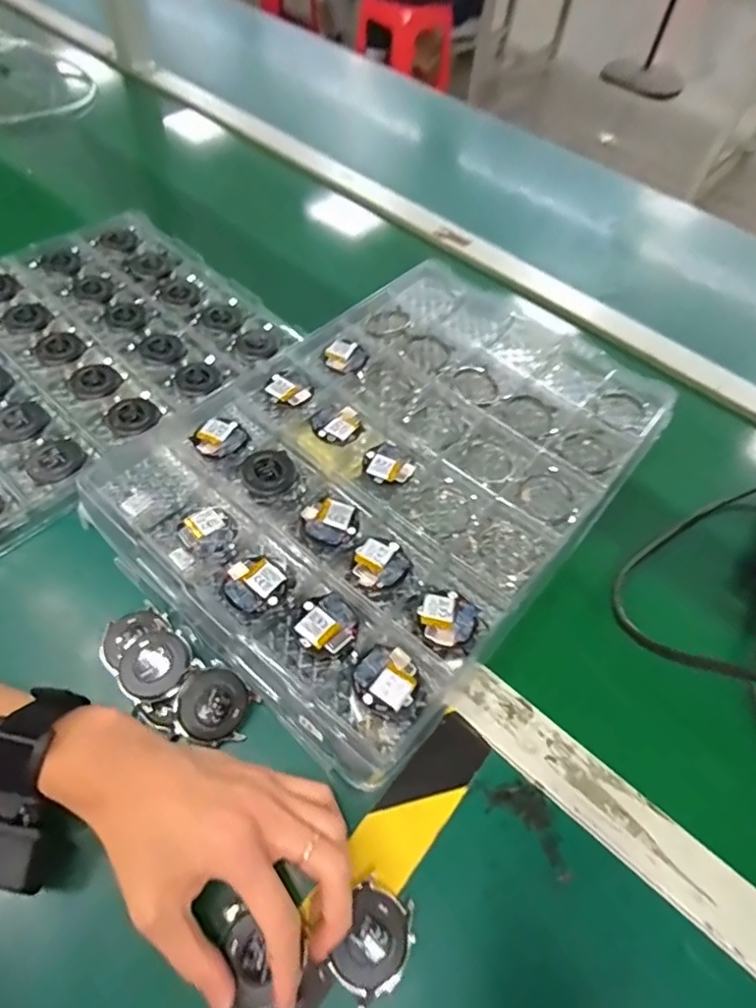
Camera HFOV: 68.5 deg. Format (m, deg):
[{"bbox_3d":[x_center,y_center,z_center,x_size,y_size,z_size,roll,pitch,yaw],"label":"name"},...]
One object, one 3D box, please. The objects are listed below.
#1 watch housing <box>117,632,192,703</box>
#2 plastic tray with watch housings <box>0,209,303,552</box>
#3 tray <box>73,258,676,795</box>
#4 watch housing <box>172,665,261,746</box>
[{"bbox_3d":[-0.143,0.104,0.354,0.044,0.007,0.041,-5,57,-8],"label":"watch housing"},{"bbox_3d":[-0.323,-0.126,0.500,0.307,0.026,0.440,36,61,17],"label":"plastic tray with watch housings"},{"bbox_3d":[0.026,-0.052,0.470,0.305,0.025,0.443,38,61,18],"label":"tray"},{"bbox_3d":[-0.103,0.129,0.353,0.049,0.014,0.044,35,68,-22],"label":"watch housing"}]

